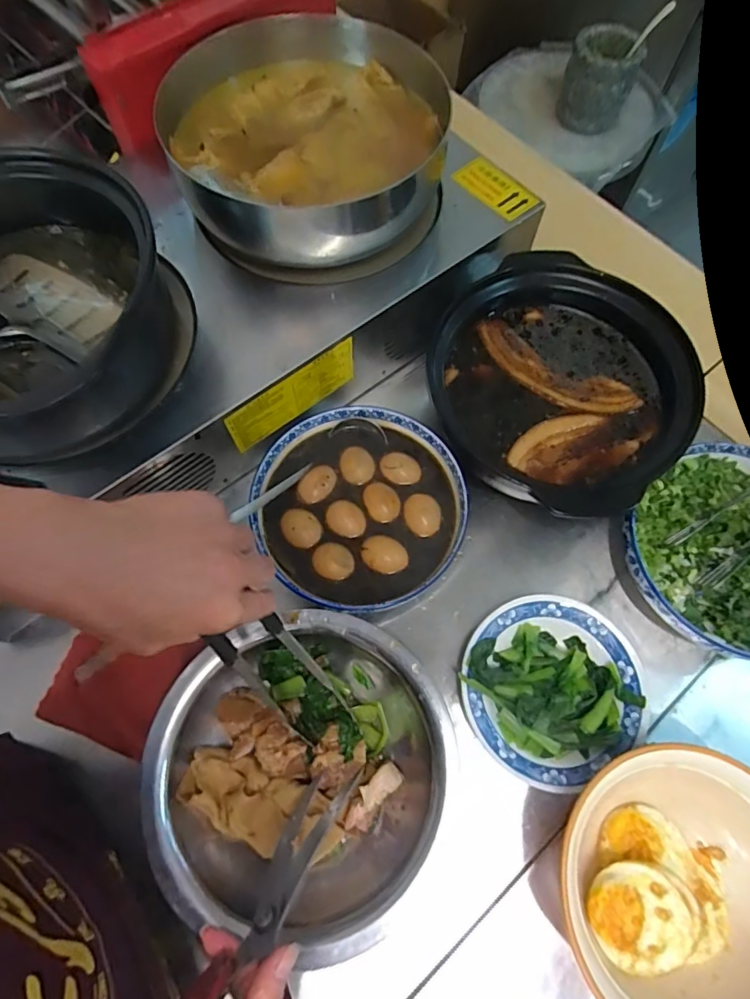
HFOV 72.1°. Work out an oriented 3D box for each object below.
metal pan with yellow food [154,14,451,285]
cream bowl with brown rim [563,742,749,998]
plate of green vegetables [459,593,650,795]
[{"bbox_3d":[-0.072,-0.380,0.567,0.294,0.108,0.268,-7,69,-4],"label":"metal pan with yellow food"},{"bbox_3d":[0.250,0.315,0.426,0.198,0.086,0.215,43,74,14],"label":"cream bowl with brown rim"},{"bbox_3d":[0.170,0.181,0.505,0.174,0.048,0.165,-36,74,-13],"label":"plate of green vegetables"}]

